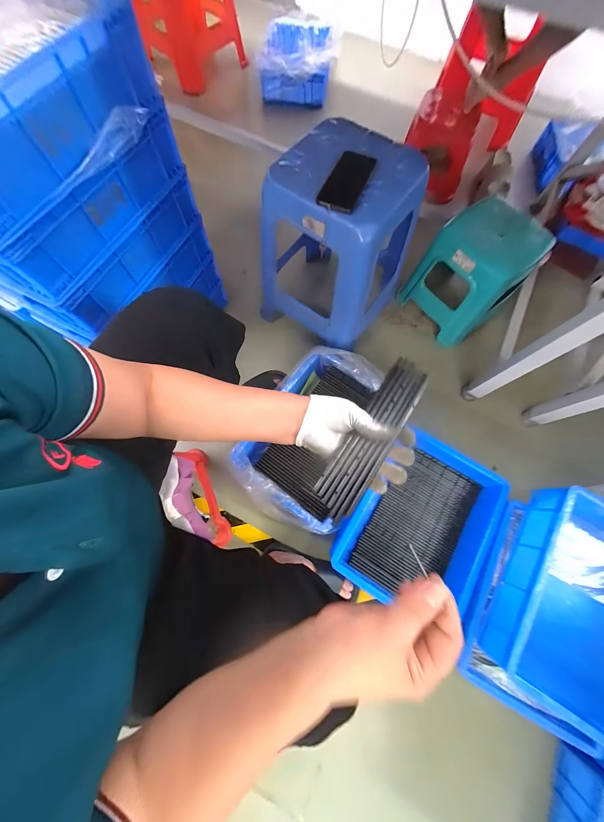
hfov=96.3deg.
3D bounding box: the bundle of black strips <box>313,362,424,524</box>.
[{"bbox_3d":[0.092,0.028,0.349,0.053,0.024,0.226,32,79,8],"label":"bundle of black strips"}]

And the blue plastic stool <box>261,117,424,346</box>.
[{"bbox_3d":[0.087,-0.428,0.708,0.315,0.344,0.302,32,75,8],"label":"blue plastic stool"}]

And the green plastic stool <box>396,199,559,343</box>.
[{"bbox_3d":[0.501,-0.422,0.839,0.267,0.289,0.239,40,77,10],"label":"green plastic stool"}]

